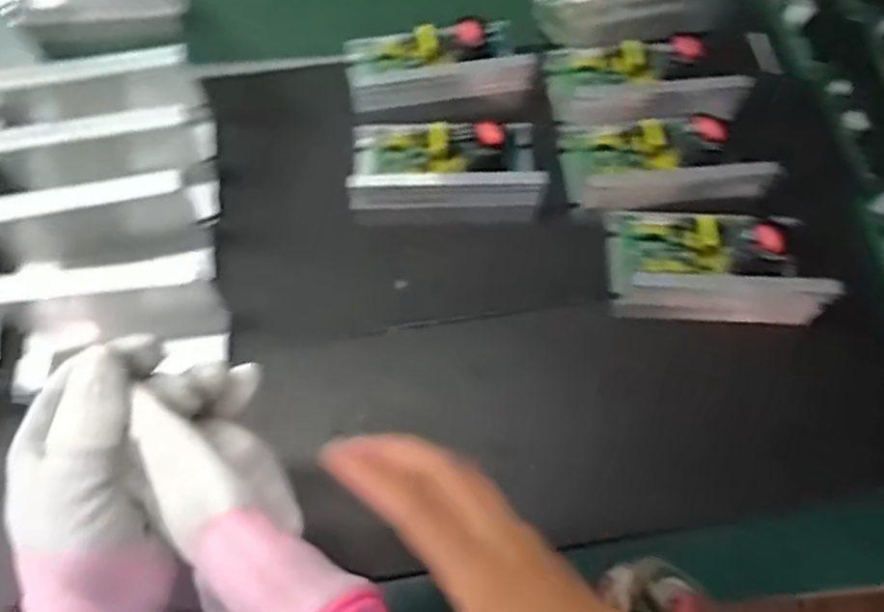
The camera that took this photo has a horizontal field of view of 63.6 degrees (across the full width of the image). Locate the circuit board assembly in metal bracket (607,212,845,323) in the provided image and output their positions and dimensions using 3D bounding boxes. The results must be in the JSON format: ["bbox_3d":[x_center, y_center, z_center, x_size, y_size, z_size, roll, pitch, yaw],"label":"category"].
[{"bbox_3d":[0.186,-0.035,0.480,0.131,0.055,0.083,2,64,-1],"label":"circuit board assembly in metal bracket"}]

